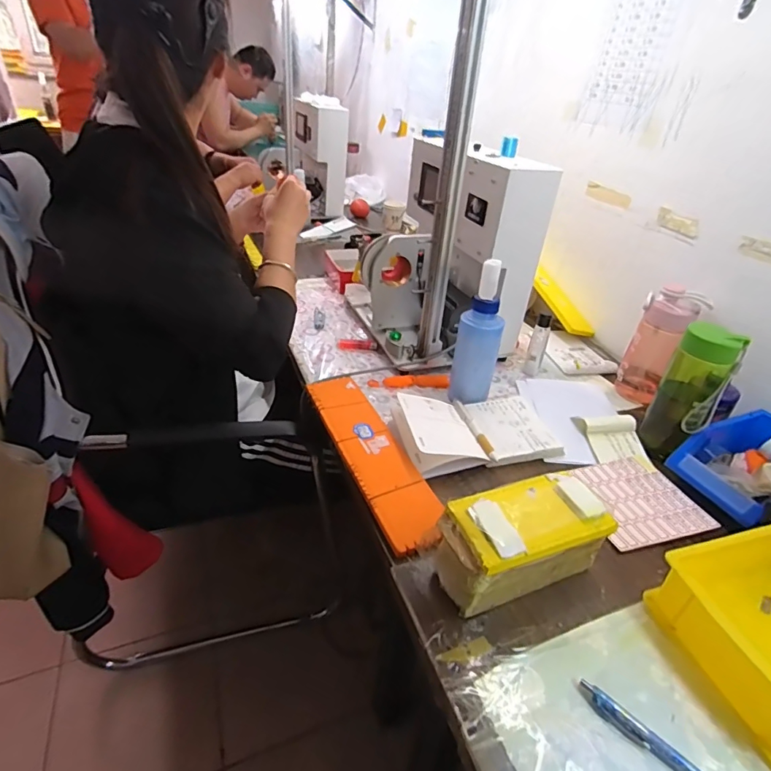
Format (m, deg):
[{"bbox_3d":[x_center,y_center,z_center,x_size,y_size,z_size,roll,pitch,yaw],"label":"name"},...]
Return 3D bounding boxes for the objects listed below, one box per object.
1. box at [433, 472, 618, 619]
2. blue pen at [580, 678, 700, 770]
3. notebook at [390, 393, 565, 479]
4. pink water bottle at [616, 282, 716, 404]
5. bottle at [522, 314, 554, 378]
[{"bbox_3d":[0.136,0.159,0.472,0.165,0.091,0.083,-9,37,-21],"label":"box"},{"bbox_3d":[0.222,0.290,0.363,0.141,0.014,0.013,29,40,31],"label":"blue pen"},{"bbox_3d":[0.135,0.055,0.674,0.231,0.039,0.138,-5,35,-15],"label":"notebook"},{"bbox_3d":[0.460,-0.065,0.776,0.074,0.190,0.071,-12,38,-25],"label":"pink water bottle"},{"bbox_3d":[0.276,-0.073,0.833,0.029,0.108,0.035,17,35,16],"label":"bottle"}]

